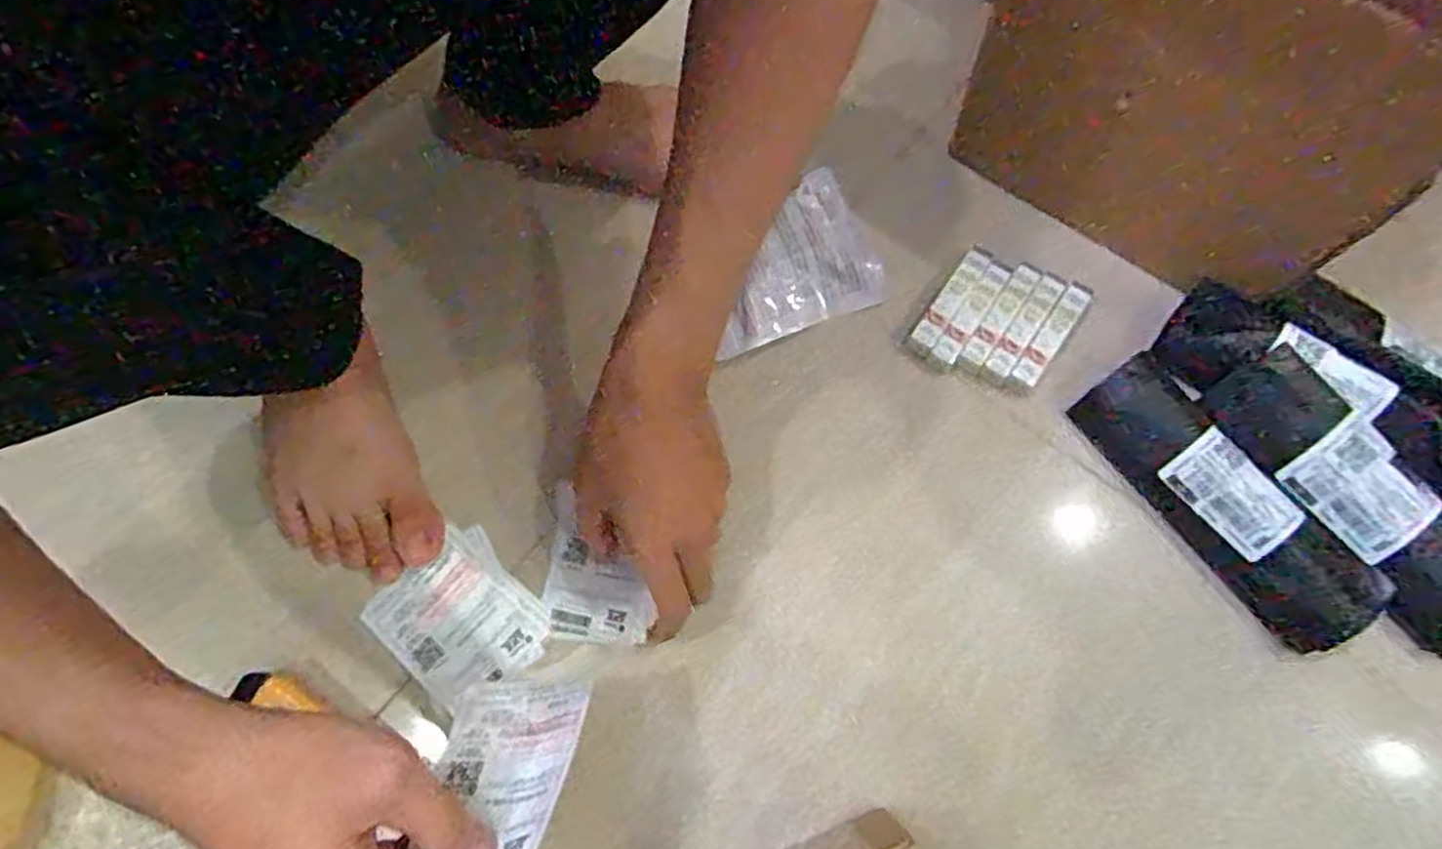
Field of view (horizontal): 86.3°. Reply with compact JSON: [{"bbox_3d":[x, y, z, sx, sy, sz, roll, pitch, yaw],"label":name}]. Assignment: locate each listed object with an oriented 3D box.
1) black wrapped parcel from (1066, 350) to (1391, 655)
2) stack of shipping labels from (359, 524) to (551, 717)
[{"bbox_3d":[0.324,0.047,0.500,0.068,0.038,0.207,-31,73,-9],"label":"black wrapped parcel"},{"bbox_3d":[-0.172,0.128,0.503,0.088,0.004,0.101,-40,75,-12],"label":"stack of shipping labels"}]

